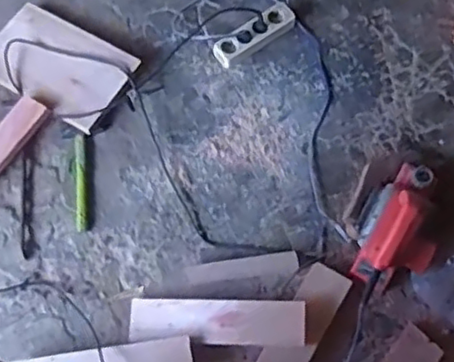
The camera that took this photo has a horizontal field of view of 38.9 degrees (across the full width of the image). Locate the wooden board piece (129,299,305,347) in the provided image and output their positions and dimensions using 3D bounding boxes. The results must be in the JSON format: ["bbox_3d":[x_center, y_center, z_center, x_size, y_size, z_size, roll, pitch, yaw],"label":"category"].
[{"bbox_3d":[-0.021,0.272,1.242,0.335,0.031,0.082,0,75,6],"label":"wooden board piece"}]

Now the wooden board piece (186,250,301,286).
[{"bbox_3d":[0.030,0.178,1.293,0.222,0.021,0.041,-8,70,-2],"label":"wooden board piece"}]

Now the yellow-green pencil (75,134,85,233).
[{"bbox_3d":[-0.316,0.003,1.375,0.020,0.013,0.211,-4,70,0],"label":"yellow-green pencil"}]

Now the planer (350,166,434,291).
[{"bbox_3d":[0.349,0.082,1.268,0.149,0.147,0.264,23,72,9],"label":"planer"}]

